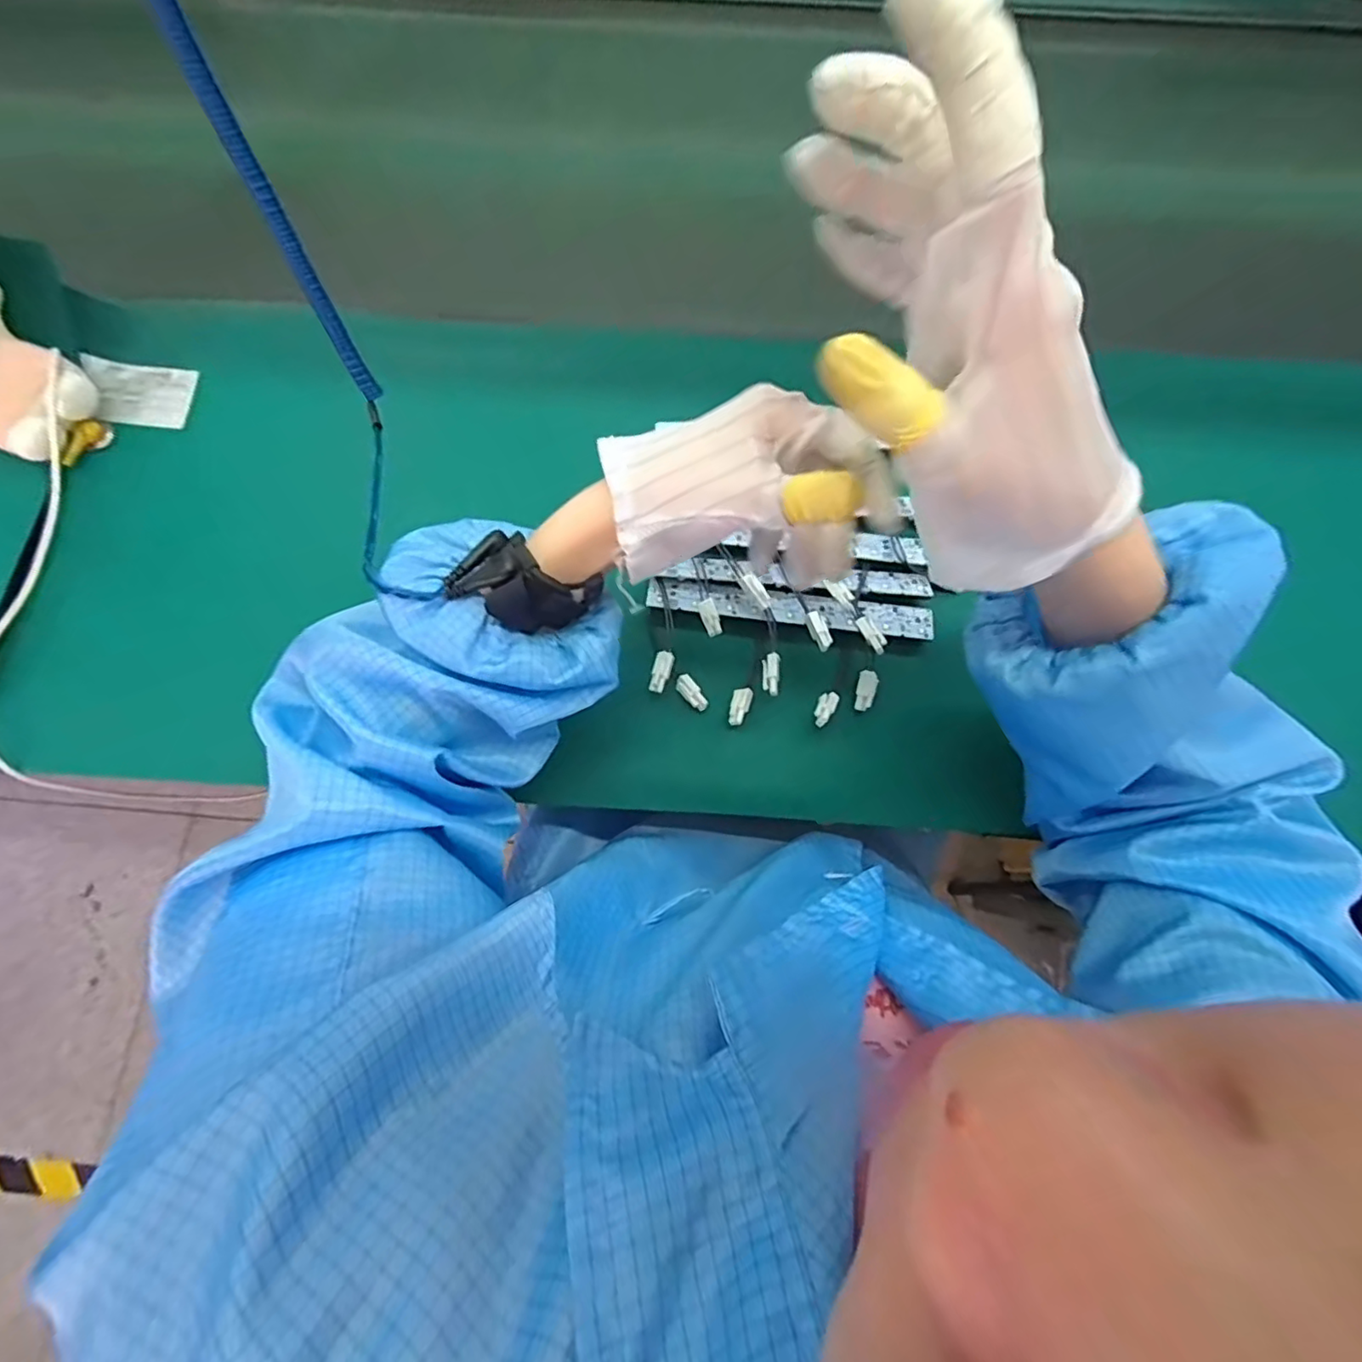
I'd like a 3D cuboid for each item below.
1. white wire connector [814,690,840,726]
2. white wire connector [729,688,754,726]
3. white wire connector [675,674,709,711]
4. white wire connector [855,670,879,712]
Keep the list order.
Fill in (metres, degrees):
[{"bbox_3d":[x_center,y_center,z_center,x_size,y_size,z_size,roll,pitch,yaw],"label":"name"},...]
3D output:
[{"bbox_3d":[0.092,0.017,0.381,0.012,0.006,0.027,30,54,8],"label":"white wire connector"},{"bbox_3d":[0.039,0.017,0.392,0.012,0.009,0.026,15,77,4],"label":"white wire connector"},{"bbox_3d":[0.007,0.007,0.395,0.012,0.005,0.027,-40,79,-9],"label":"white wire connector"},{"bbox_3d":[0.122,0.006,0.393,0.013,0.004,0.027,15,77,4],"label":"white wire connector"}]

